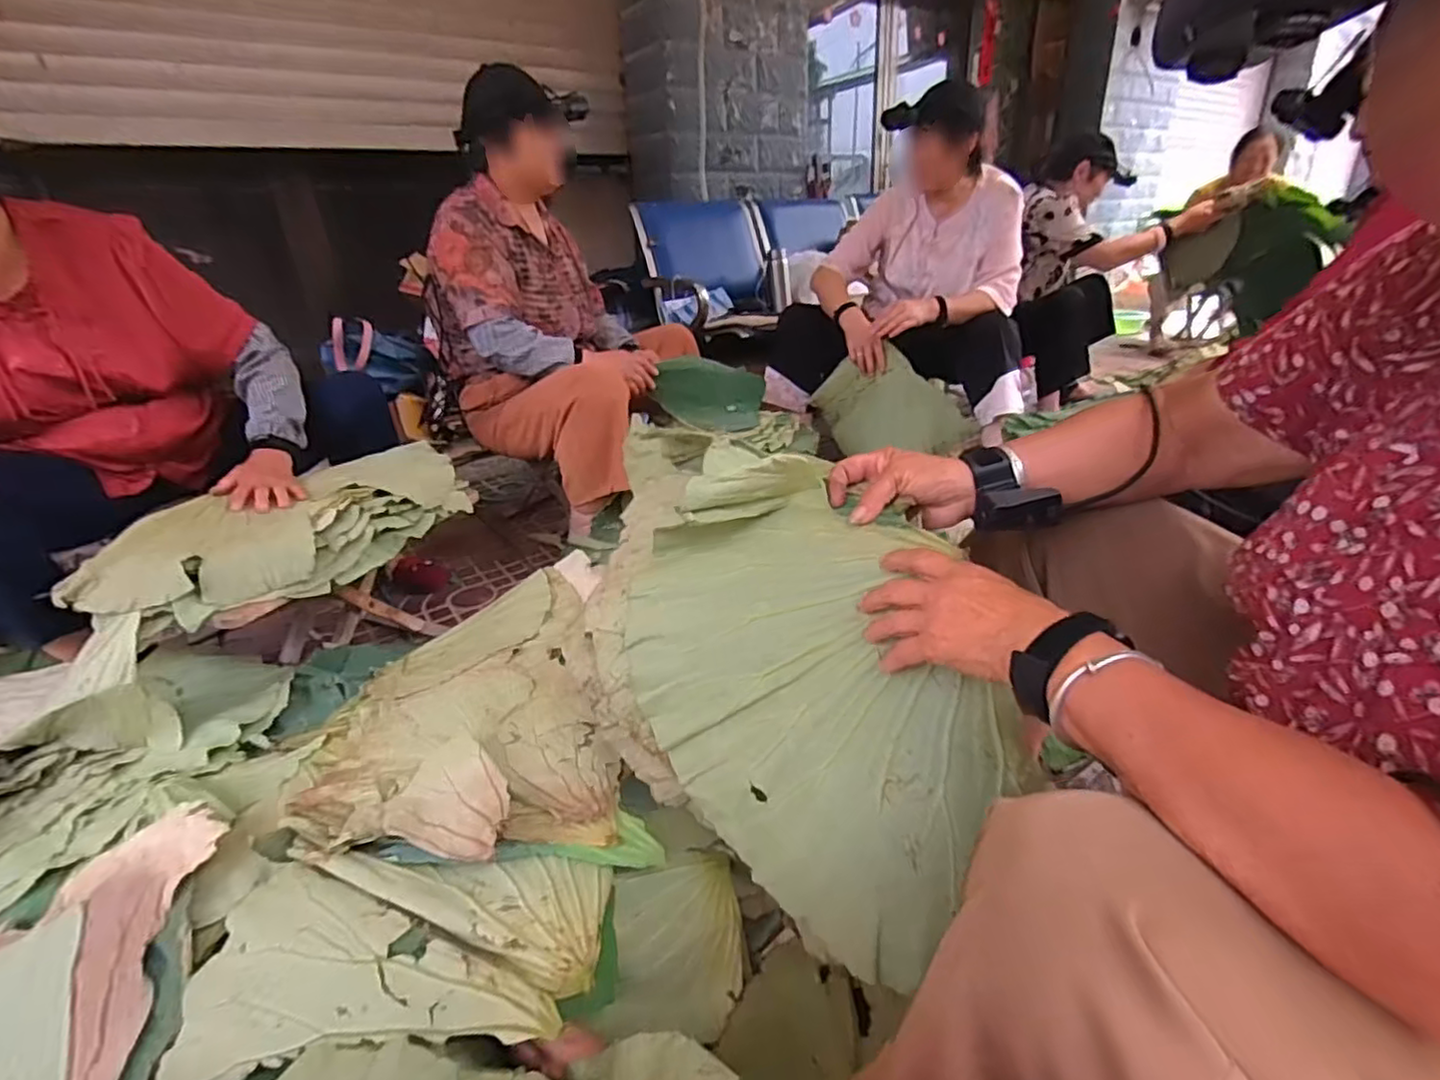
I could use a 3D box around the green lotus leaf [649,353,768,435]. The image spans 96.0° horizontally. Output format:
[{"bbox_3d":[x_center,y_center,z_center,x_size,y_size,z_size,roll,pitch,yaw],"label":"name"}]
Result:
[{"bbox_3d":[-0.028,-0.360,1.618,0.265,0.166,0.035,10,13,2],"label":"green lotus leaf"}]

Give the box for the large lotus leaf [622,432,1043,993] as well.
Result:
[{"bbox_3d":[0.075,0.120,0.569,0.391,0.313,0.090,39,8,26],"label":"large lotus leaf"}]

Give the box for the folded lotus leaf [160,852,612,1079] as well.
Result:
[{"bbox_3d":[-0.246,0.313,0.502,0.301,0.059,0.124,-4,28,-3],"label":"folded lotus leaf"}]

